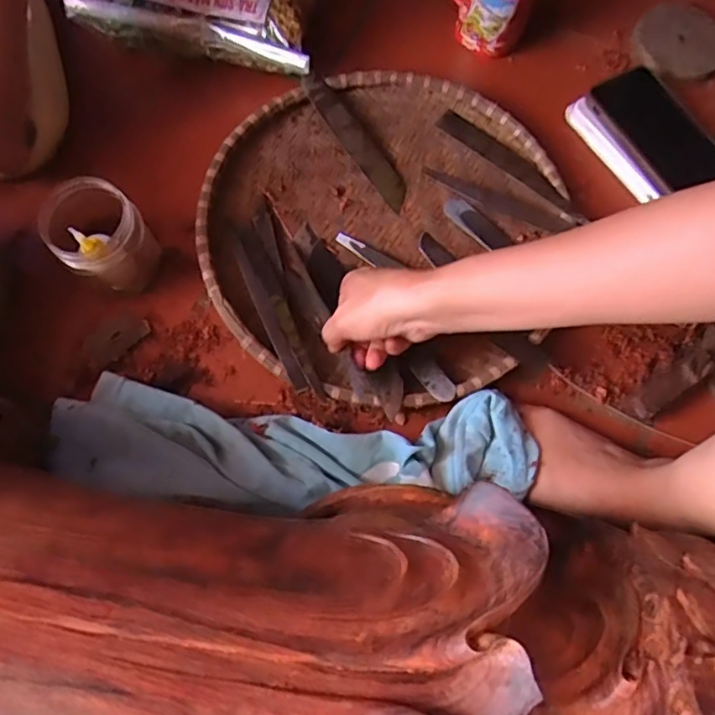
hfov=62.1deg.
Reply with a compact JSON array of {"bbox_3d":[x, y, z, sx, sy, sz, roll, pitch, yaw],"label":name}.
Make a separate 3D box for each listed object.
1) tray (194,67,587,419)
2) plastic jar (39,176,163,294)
[{"bbox_3d":[0.021,-0.124,0.552,0.311,0.034,0.338,20,71,7],"label":"tray"},{"bbox_3d":[-0.214,-0.098,0.503,0.065,0.089,0.070,1,71,-2],"label":"plastic jar"}]

